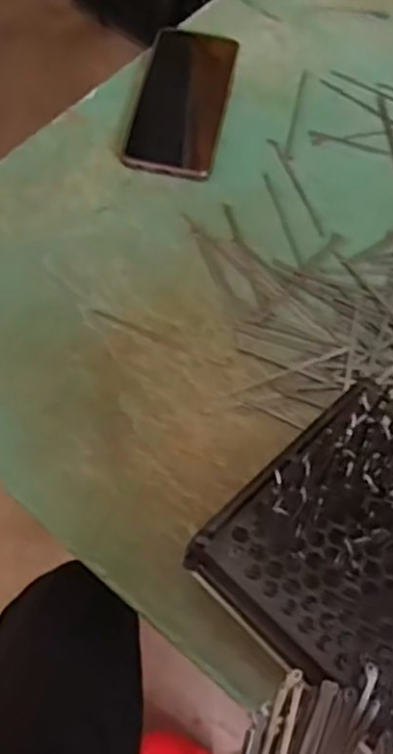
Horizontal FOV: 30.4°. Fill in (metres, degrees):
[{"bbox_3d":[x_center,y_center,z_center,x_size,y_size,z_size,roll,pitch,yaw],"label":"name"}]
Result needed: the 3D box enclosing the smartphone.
[{"bbox_3d":[-0.010,-0.242,0.625,0.074,0.013,0.165,11,63,3],"label":"smartphone"}]

